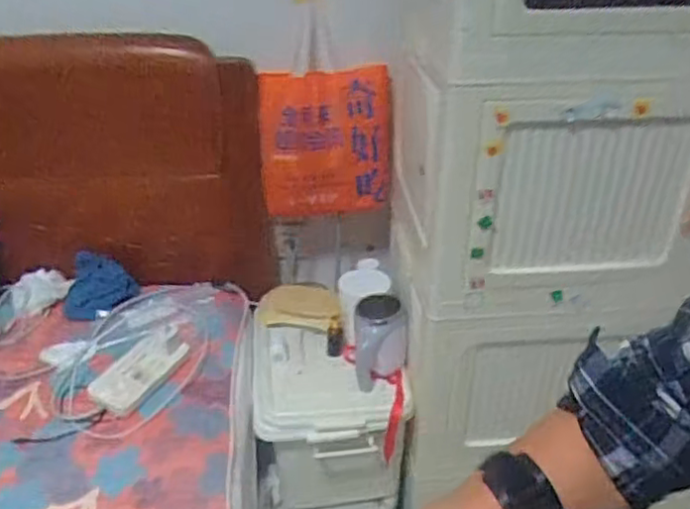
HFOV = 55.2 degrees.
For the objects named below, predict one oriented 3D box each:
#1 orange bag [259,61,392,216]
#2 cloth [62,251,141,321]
[{"bbox_3d":[-0.038,-0.212,1.296,0.261,0.293,0.081,-8,34,-13],"label":"orange bag"},{"bbox_3d":[-0.502,0.069,1.371,0.130,0.039,0.155,11,52,-18],"label":"cloth"}]

